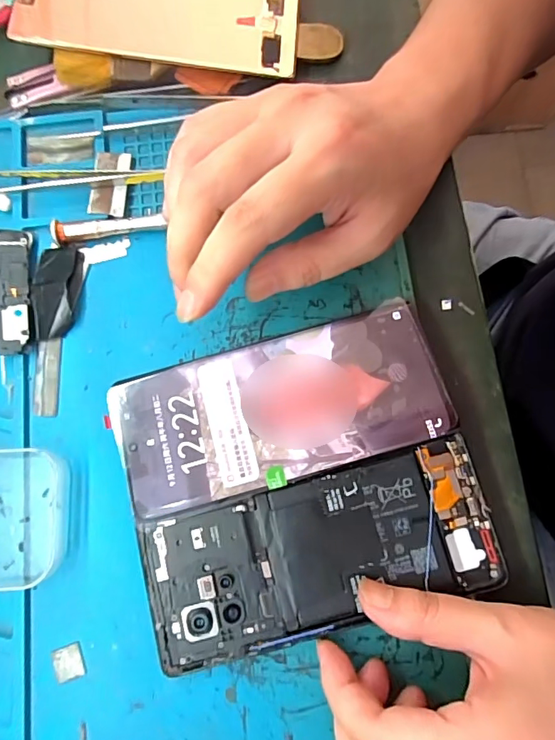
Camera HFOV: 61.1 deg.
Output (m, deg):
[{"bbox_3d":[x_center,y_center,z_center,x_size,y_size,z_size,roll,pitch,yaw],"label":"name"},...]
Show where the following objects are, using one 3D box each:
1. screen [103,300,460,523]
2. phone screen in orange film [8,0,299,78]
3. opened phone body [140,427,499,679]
[{"bbox_3d":[0.000,0.017,0.236,0.160,0.012,0.071,-15,79,-2],"label":"screen"},{"bbox_3d":[-0.067,-0.211,0.272,0.156,0.007,0.075,4,78,-5],"label":"phone screen in orange film"},{"bbox_3d":[0.020,0.085,0.222,0.162,0.006,0.069,-16,79,-2],"label":"opened phone body"}]

